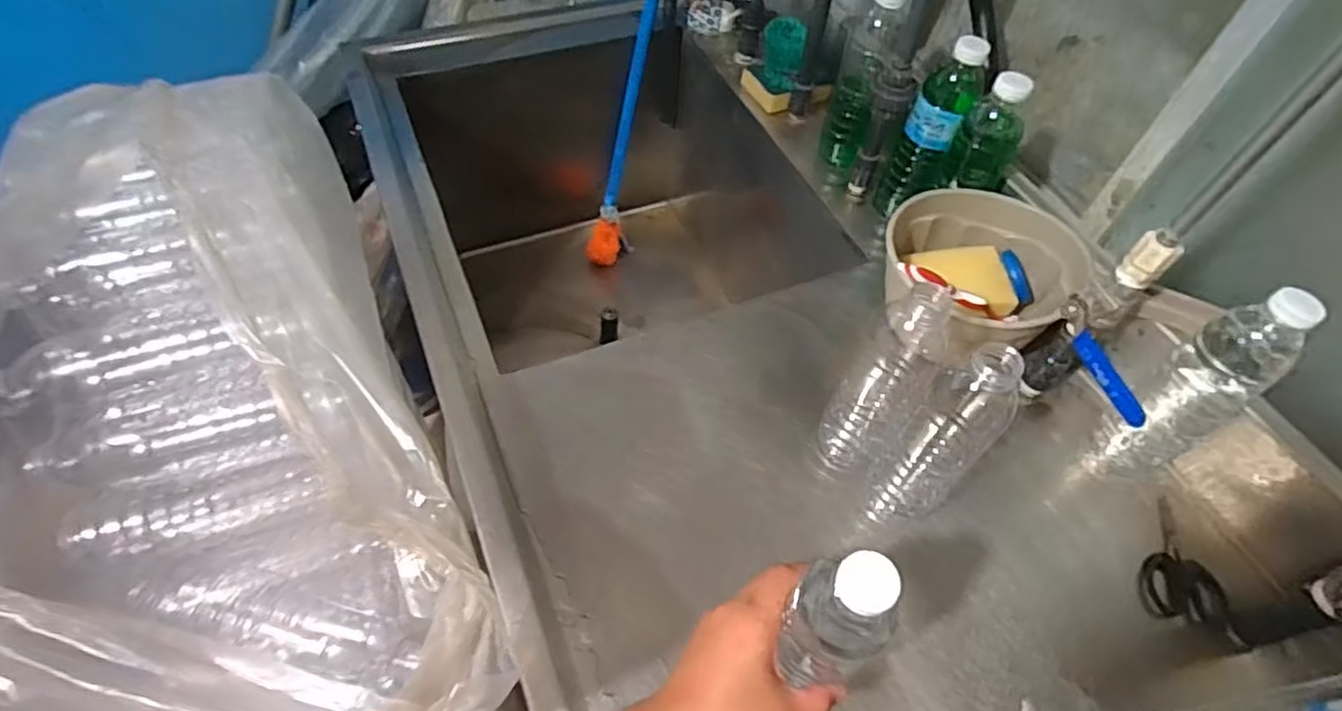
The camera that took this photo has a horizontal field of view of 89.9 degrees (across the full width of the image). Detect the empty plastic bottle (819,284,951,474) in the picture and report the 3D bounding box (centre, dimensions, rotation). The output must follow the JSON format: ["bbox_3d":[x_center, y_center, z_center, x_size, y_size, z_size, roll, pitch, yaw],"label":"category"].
[{"bbox_3d":[0.172,0.031,0.563,0.056,0.191,0.059,32,58,17],"label":"empty plastic bottle"}]

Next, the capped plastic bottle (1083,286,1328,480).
[{"bbox_3d":[0.433,0.029,0.550,0.071,0.216,0.063,-23,60,-20],"label":"capped plastic bottle"}]

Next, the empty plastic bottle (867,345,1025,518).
[{"bbox_3d":[0.211,0.062,0.523,0.071,0.207,0.063,-37,66,-26],"label":"empty plastic bottle"}]

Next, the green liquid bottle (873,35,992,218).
[{"bbox_3d":[0.273,-0.230,0.718,0.055,0.203,0.059,24,56,11],"label":"green liquid bottle"}]

